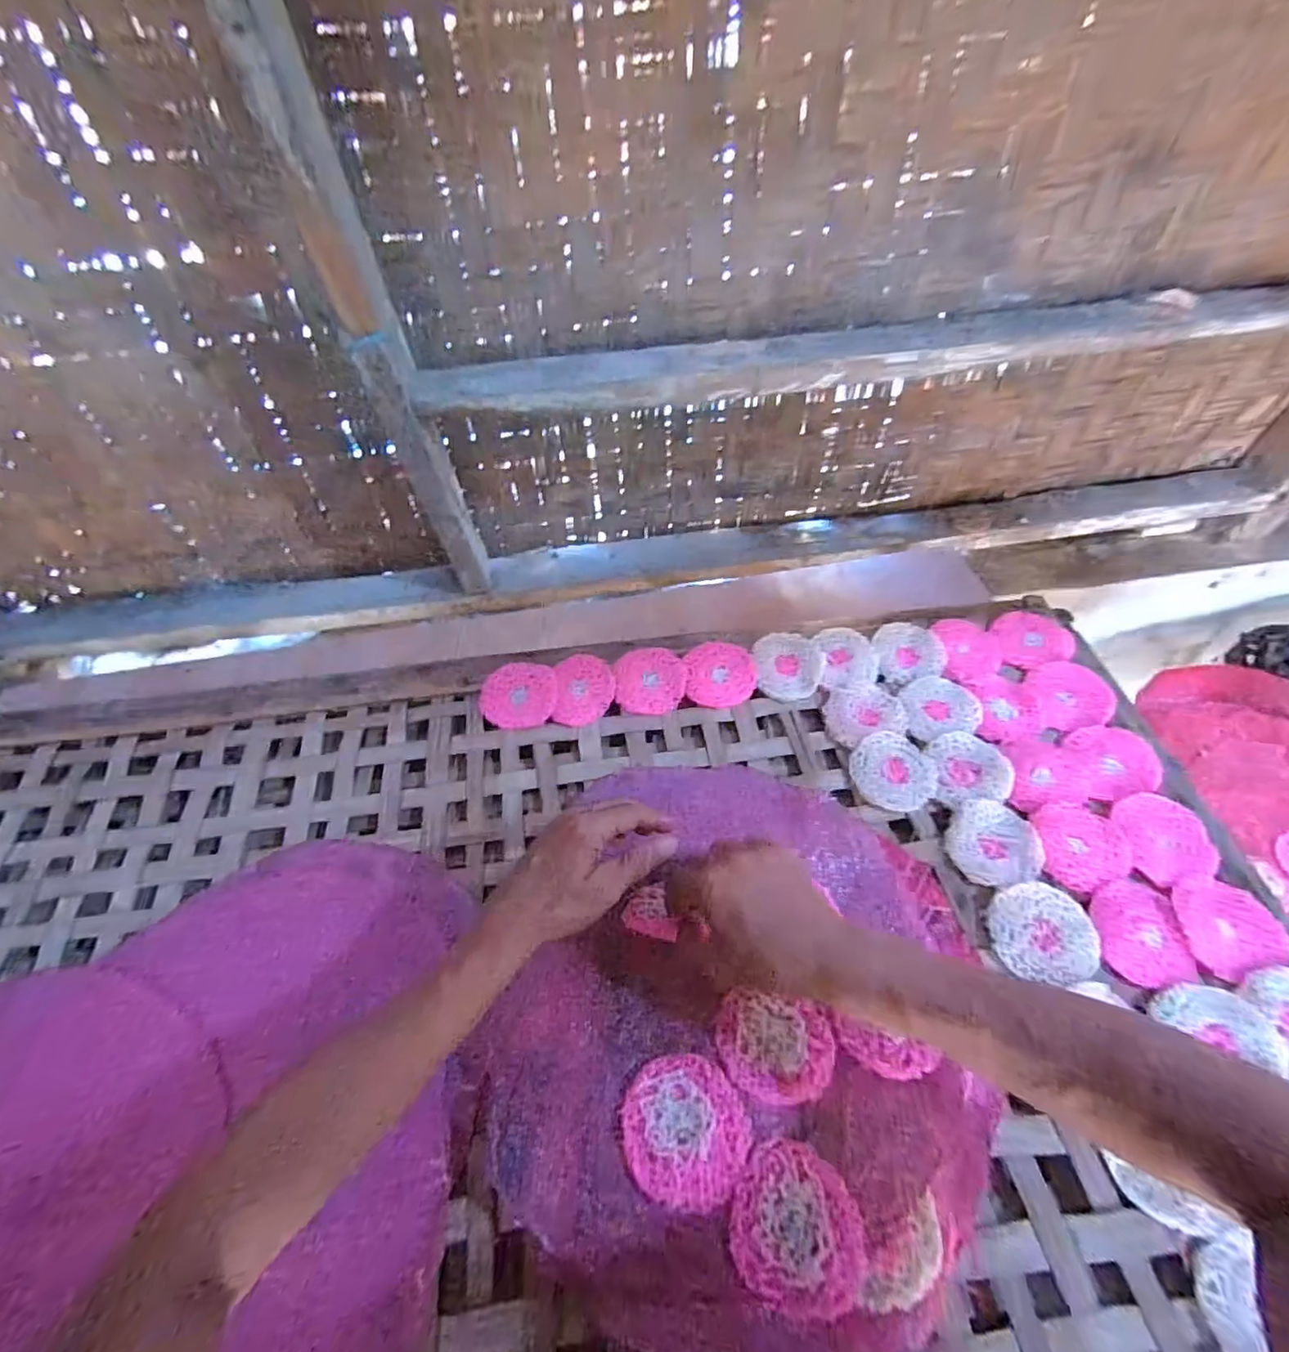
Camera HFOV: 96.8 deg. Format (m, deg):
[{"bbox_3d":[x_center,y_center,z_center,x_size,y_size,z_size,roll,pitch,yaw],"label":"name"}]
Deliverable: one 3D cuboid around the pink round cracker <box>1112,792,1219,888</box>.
[{"bbox_3d":[0.454,0.139,0.498,0.069,0.009,0.077,-3,54,0],"label":"pink round cracker"}]

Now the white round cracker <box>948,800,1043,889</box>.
[{"bbox_3d":[0.306,0.147,0.506,0.074,0.015,0.072,-1,54,1],"label":"white round cracker"}]

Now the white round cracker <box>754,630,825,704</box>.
[{"bbox_3d":[0.157,-0.012,0.614,0.073,0.007,0.082,-3,54,-1],"label":"white round cracker"}]

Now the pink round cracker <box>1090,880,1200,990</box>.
[{"bbox_3d":[0.398,0.206,0.460,0.063,0.008,0.076,-1,54,1],"label":"pink round cracker"}]

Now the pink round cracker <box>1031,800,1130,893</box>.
[{"bbox_3d":[0.378,0.145,0.498,0.075,0.009,0.069,-1,54,1],"label":"pink round cracker"}]

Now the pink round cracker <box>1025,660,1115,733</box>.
[{"bbox_3d":[0.436,0.019,0.583,0.080,0.004,0.079,-1,54,1],"label":"pink round cracker"}]

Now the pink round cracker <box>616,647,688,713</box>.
[{"bbox_3d":[0.007,0.005,0.611,0.074,0.007,0.073,1,70,-2],"label":"pink round cracker"}]

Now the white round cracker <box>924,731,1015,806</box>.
[{"bbox_3d":[0.309,0.086,0.546,0.070,0.008,0.072,-1,54,1],"label":"white round cracker"}]

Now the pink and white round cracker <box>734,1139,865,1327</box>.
[{"bbox_3d":[0.093,0.331,0.344,0.076,0.004,0.076,8,55,7],"label":"pink and white round cracker"}]

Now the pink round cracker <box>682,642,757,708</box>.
[{"bbox_3d":[0.082,-0.002,0.613,0.074,0.005,0.073,0,71,0],"label":"pink round cracker"}]

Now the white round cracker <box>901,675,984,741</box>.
[{"bbox_3d":[0.302,0.030,0.586,0.082,0.004,0.070,-9,54,-5],"label":"white round cracker"}]

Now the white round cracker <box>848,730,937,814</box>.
[{"bbox_3d":[0.239,0.091,0.550,0.076,0.013,0.072,-1,54,1],"label":"white round cracker"}]

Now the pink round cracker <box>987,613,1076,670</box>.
[{"bbox_3d":[0.425,-0.043,0.627,0.076,0.008,0.072,-1,54,1],"label":"pink round cracker"}]

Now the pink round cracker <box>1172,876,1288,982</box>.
[{"bbox_3d":[0.467,0.197,0.457,0.071,0.009,0.072,-1,54,1],"label":"pink round cracker"}]

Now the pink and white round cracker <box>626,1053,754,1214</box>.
[{"bbox_3d":[0.026,0.293,0.373,0.075,0.008,0.078,-1,54,1],"label":"pink and white round cracker"}]

